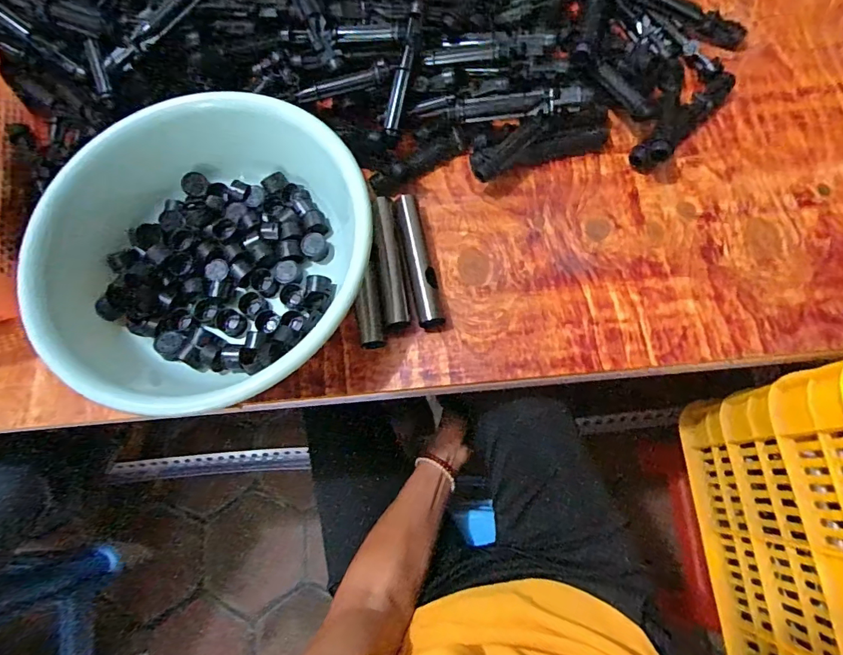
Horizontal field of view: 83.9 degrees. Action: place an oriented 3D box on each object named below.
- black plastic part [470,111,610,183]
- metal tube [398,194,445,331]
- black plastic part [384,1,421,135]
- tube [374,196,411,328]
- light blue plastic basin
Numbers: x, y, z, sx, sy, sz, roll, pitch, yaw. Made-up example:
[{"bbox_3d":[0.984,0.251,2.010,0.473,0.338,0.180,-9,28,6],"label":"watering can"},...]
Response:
[{"bbox_3d":[0.126,-0.195,0.489,0.160,0.034,0.046,-22,78,-3],"label":"black plastic part"},{"bbox_3d":[0.000,-0.068,0.469,0.025,0.023,0.141,-10,72,1],"label":"metal tube"},{"bbox_3d":[-0.018,-0.270,0.489,0.016,0.013,0.134,14,97,5],"label":"black plastic part"},{"bbox_3d":[-0.032,-0.069,0.474,0.024,0.019,0.136,-9,72,2],"label":"tube"},{"bbox_3d":[-0.193,-0.069,0.446,0.295,0.098,0.295,-1,73,4],"label":"light blue plastic basin"}]

